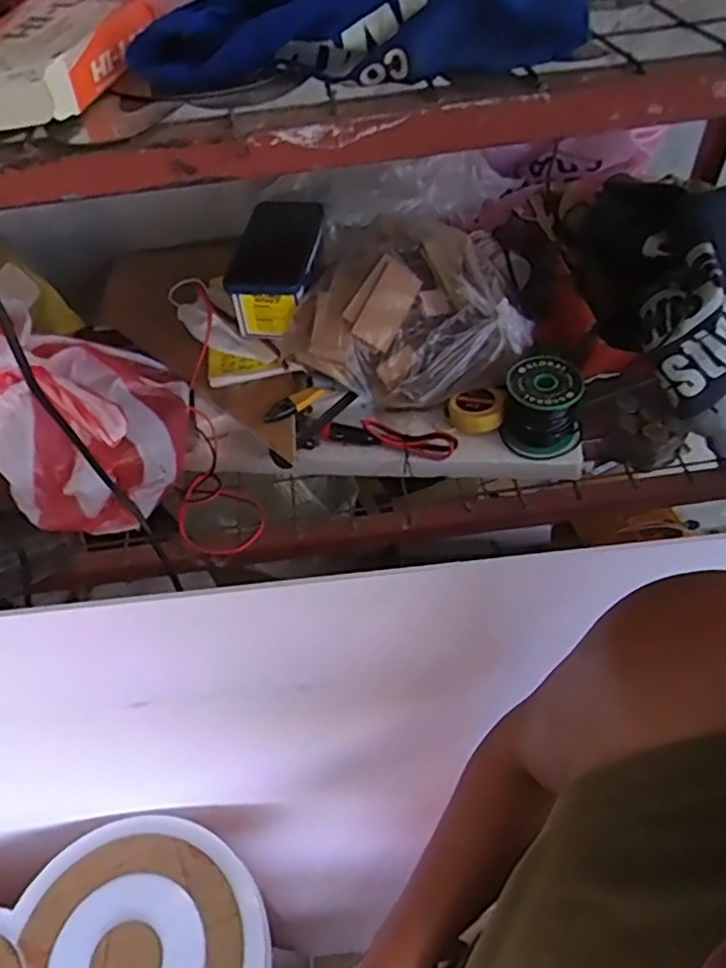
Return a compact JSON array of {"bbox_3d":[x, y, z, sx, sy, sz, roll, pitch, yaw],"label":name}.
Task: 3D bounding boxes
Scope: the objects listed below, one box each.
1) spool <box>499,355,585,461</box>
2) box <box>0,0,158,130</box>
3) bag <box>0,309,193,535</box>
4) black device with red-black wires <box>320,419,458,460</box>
[{"bbox_3d":[0.179,-0.075,0.665,0.076,0.074,0.066,8,50,10],"label":"spool"},{"bbox_3d":[-0.180,-0.255,0.396,0.083,0.028,0.152,4,50,7],"label":"box"},{"bbox_3d":[-0.283,-0.068,0.652,0.205,0.166,0.172,-11,50,-6],"label":"bag"},{"bbox_3d":[0.026,-0.049,0.683,0.136,0.021,0.022,11,51,12],"label":"black device with red-black wires"}]

